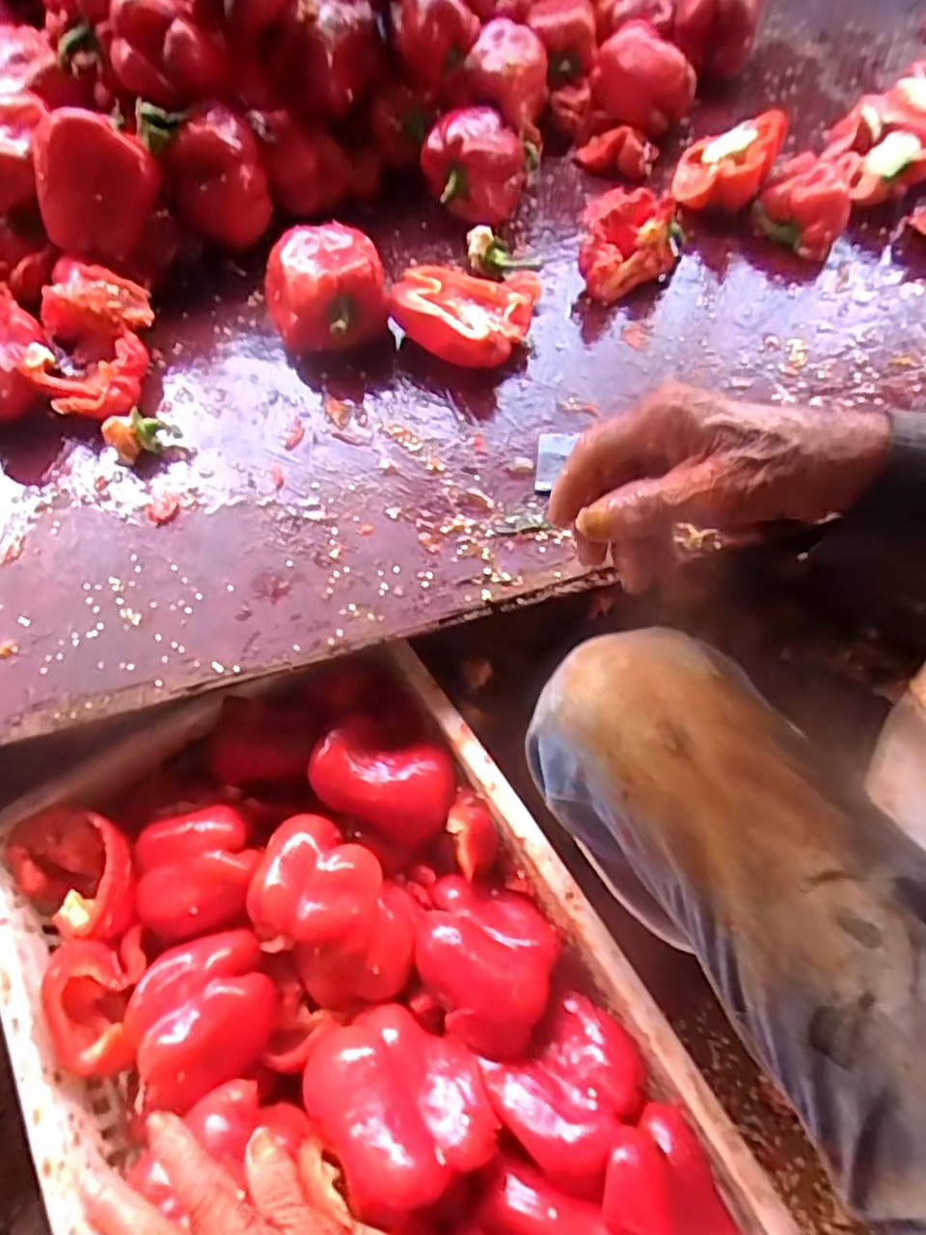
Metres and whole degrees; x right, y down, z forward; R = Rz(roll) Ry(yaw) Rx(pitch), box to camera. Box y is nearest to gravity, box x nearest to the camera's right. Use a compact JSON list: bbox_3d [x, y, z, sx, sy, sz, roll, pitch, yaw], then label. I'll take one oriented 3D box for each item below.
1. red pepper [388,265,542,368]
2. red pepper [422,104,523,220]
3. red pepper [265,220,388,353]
[{"bbox_3d":[0.000,-0.274,0.618,0.124,0.052,0.106,7,65,6],"label":"red pepper"},{"bbox_3d":[0.012,-0.455,0.694,0.101,0.075,0.100,-1,64,2],"label":"red pepper"},{"bbox_3d":[-0.121,-0.284,0.615,0.101,0.076,0.099,-1,64,2],"label":"red pepper"}]

